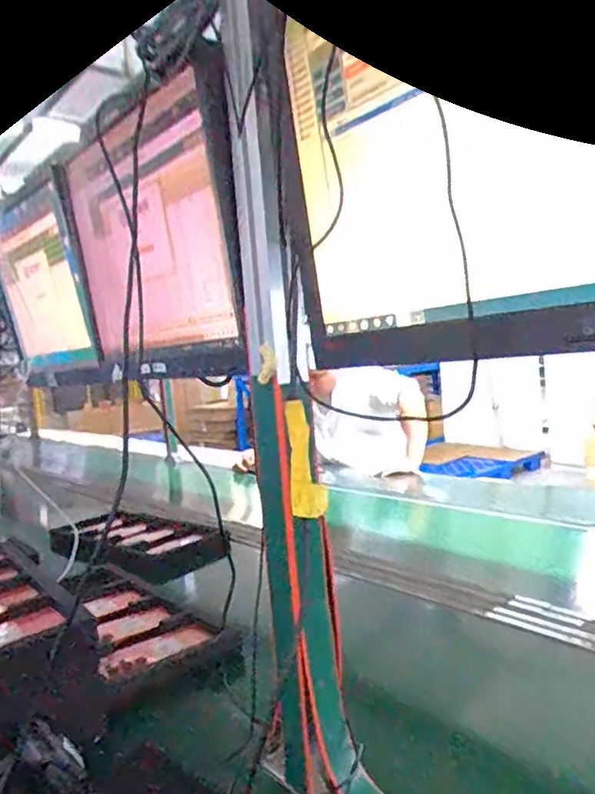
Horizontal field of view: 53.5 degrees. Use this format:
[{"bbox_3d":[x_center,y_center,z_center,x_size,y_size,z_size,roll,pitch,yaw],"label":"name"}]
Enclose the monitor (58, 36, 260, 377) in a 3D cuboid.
[{"bbox_3d":[-0.197,-0.185,0.734,0.097,0.315,0.438,-15,13,-38],"label":"monitor"}]

